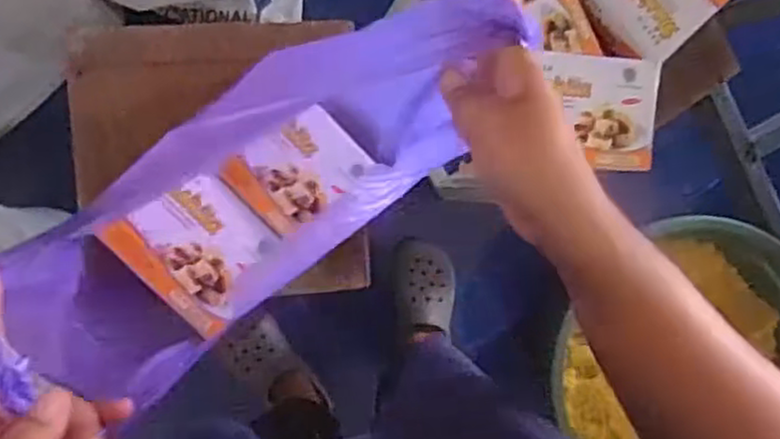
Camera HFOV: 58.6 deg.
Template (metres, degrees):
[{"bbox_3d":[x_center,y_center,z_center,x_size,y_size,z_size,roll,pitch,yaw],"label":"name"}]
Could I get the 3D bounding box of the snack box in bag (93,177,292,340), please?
[{"bbox_3d":[-0.174,0.025,0.638,0.108,0.038,0.130,-44,110,-15],"label":"snack box in bag"}]

